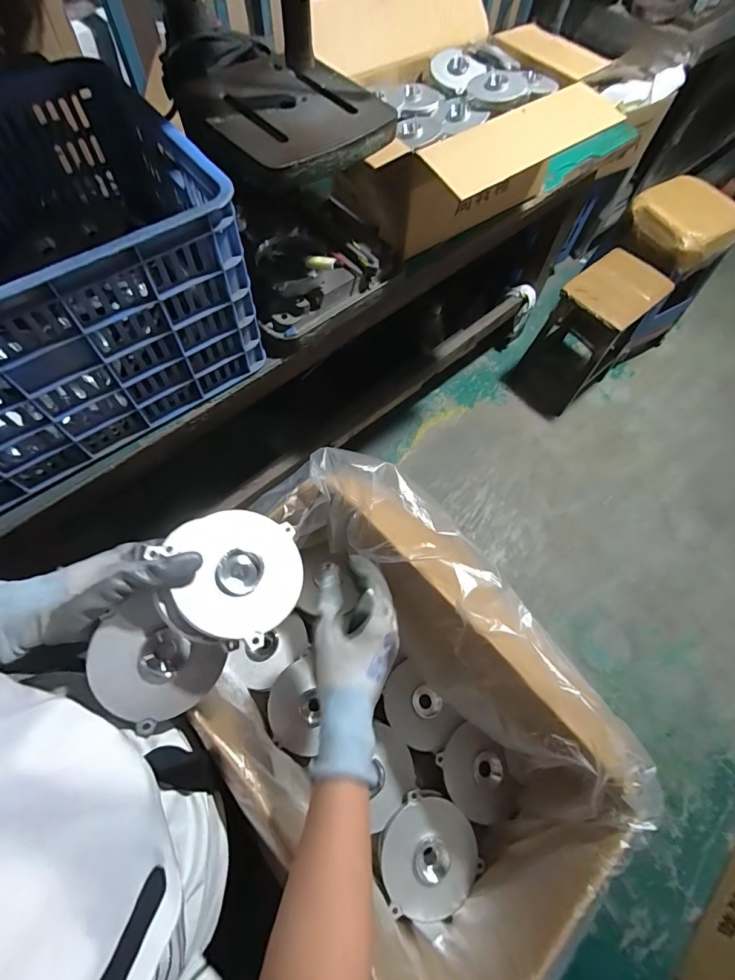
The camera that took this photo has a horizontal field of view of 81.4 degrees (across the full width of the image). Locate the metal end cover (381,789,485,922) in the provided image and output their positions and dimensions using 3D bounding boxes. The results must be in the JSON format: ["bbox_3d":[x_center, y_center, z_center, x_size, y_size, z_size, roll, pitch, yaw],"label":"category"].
[{"bbox_3d":[0.070,0.416,0.481,0.106,0.024,0.113,37,69,13],"label":"metal end cover"}]

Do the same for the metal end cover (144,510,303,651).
[{"bbox_3d":[-0.119,0.073,0.380,0.117,0.027,0.113,19,61,-15],"label":"metal end cover"}]

